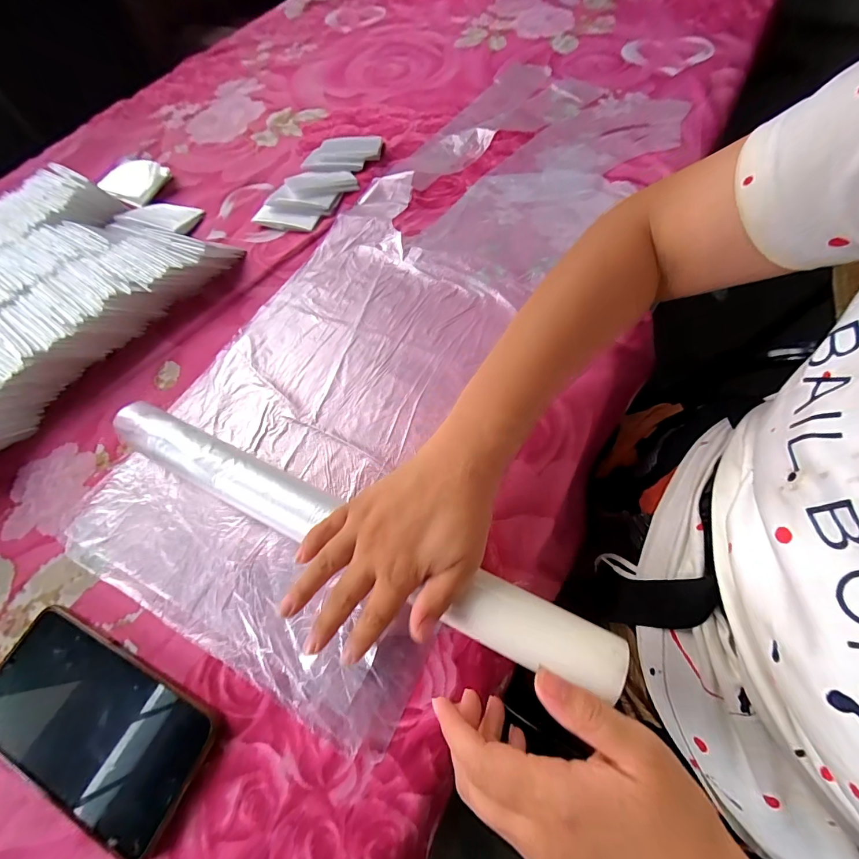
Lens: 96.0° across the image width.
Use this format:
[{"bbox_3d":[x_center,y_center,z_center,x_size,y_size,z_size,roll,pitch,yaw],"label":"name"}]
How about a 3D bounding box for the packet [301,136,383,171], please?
[{"bbox_3d":[-0.122,-0.386,0.538,0.104,0.012,0.084,1,63,4],"label":"packet"}]

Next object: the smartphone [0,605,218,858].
[{"bbox_3d":[-0.216,0.183,0.245,0.160,0.012,0.075,20,66,13],"label":"smartphone"}]

